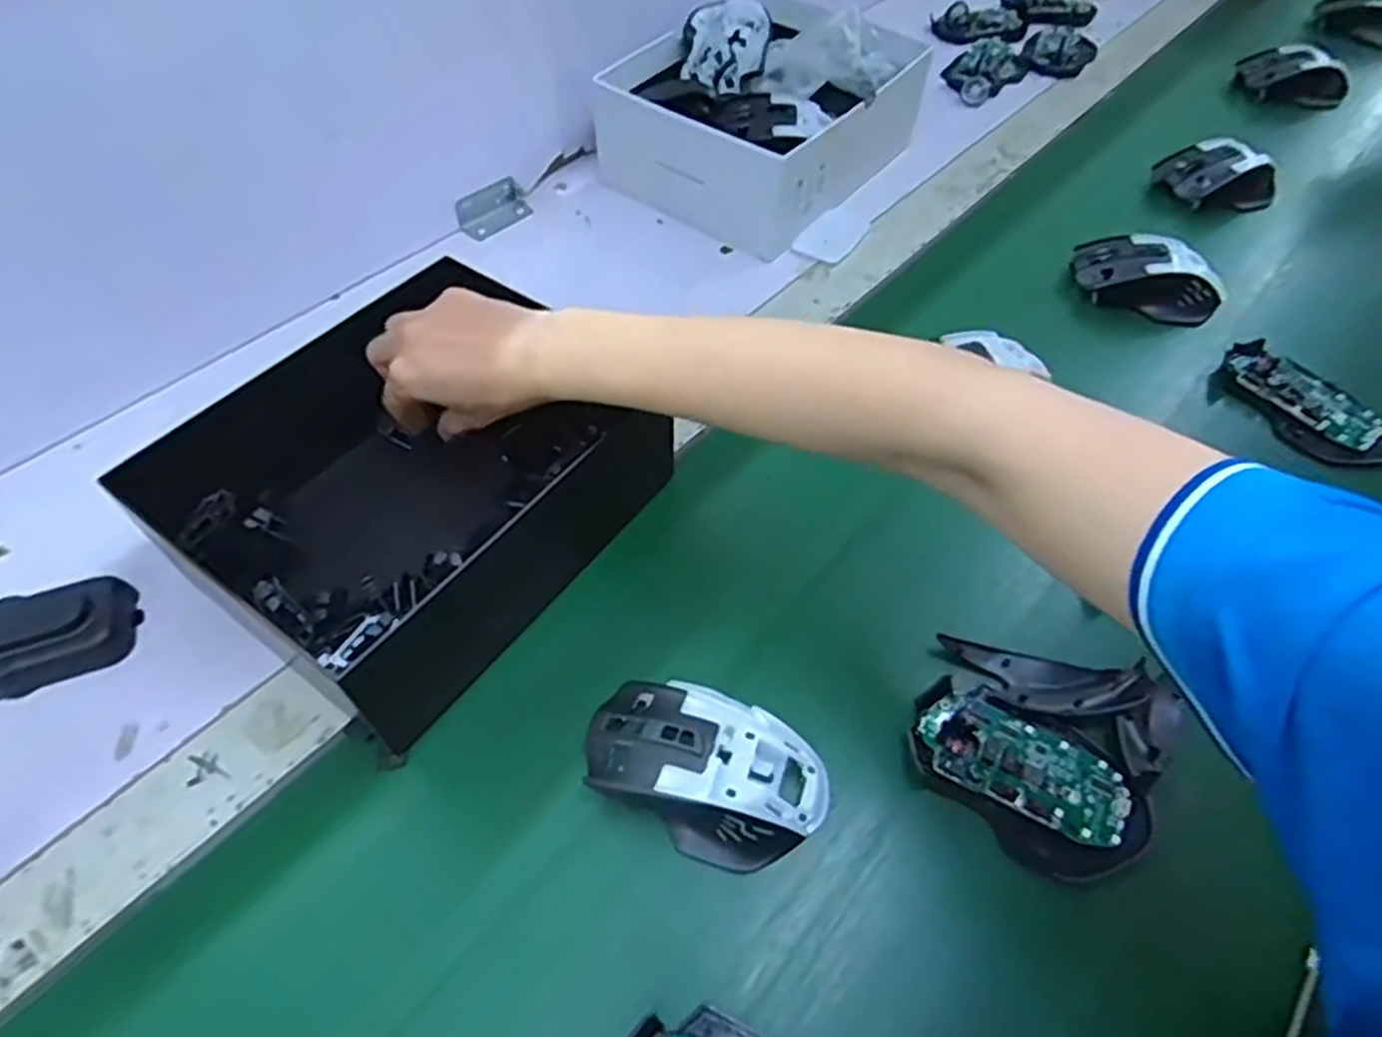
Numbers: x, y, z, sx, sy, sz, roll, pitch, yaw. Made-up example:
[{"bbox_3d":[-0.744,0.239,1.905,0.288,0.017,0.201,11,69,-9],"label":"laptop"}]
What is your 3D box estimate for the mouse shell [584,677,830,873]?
[{"bbox_3d":[0.007,0.116,0.366,0.113,0.030,0.068,21,55,13],"label":"mouse shell"}]

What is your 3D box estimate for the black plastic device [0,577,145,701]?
[{"bbox_3d":[-0.350,0.065,0.405,0.105,0.019,0.053,-15,55,-13],"label":"black plastic device"}]

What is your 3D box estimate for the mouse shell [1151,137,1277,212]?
[{"bbox_3d":[0.452,-0.291,0.677,0.097,0.048,0.058,38,60,23],"label":"mouse shell"}]

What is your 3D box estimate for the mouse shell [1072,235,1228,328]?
[{"bbox_3d":[0.350,-0.184,0.597,0.106,0.043,0.056,26,57,16],"label":"mouse shell"}]

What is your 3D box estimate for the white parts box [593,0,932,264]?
[{"bbox_3d":[0.068,-0.353,0.670,0.202,0.089,0.238,30,58,19],"label":"white parts box"}]

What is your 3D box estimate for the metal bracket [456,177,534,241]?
[{"bbox_3d":[-0.166,-0.260,0.652,0.030,0.024,0.061,39,61,23],"label":"metal bracket"}]

